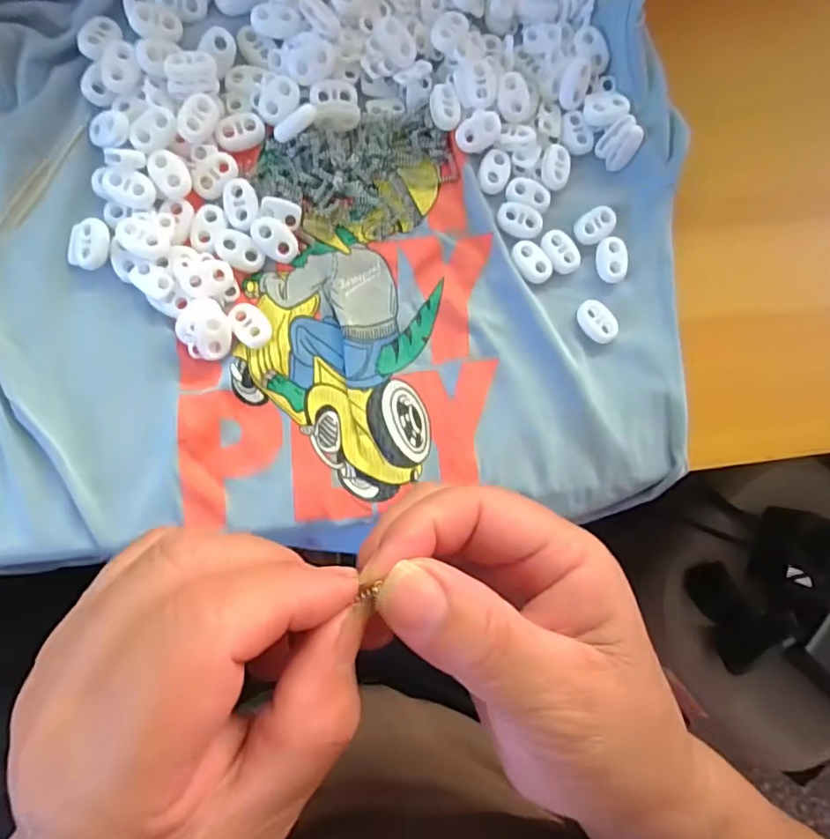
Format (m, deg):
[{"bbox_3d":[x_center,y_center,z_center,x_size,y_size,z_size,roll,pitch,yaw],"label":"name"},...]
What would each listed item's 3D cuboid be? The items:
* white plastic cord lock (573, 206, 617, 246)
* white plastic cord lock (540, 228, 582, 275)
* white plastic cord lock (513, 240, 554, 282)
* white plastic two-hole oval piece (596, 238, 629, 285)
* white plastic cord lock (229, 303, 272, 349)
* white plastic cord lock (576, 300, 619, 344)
[{"bbox_3d":[0.090,-0.096,0.275,0.022,0.004,0.015,-37,90,-9],"label":"white plastic cord lock"},{"bbox_3d":[0.071,-0.082,0.271,0.017,0.004,0.022,-38,90,-9],"label":"white plastic cord lock"},{"bbox_3d":[0.057,-0.076,0.269,0.015,0.004,0.022,-31,89,-9],"label":"white plastic cord lock"},{"bbox_3d":[0.097,-0.078,0.275,0.015,0.005,0.022,2,85,-7],"label":"white plastic two-hole oval piece"},{"bbox_3d":[-0.073,-0.042,0.248,0.015,0.005,0.022,-42,91,-9],"label":"white plastic cord lock"},{"bbox_3d":[0.089,-0.047,0.272,0.014,0.005,0.023,-44,91,-9],"label":"white plastic cord lock"}]

